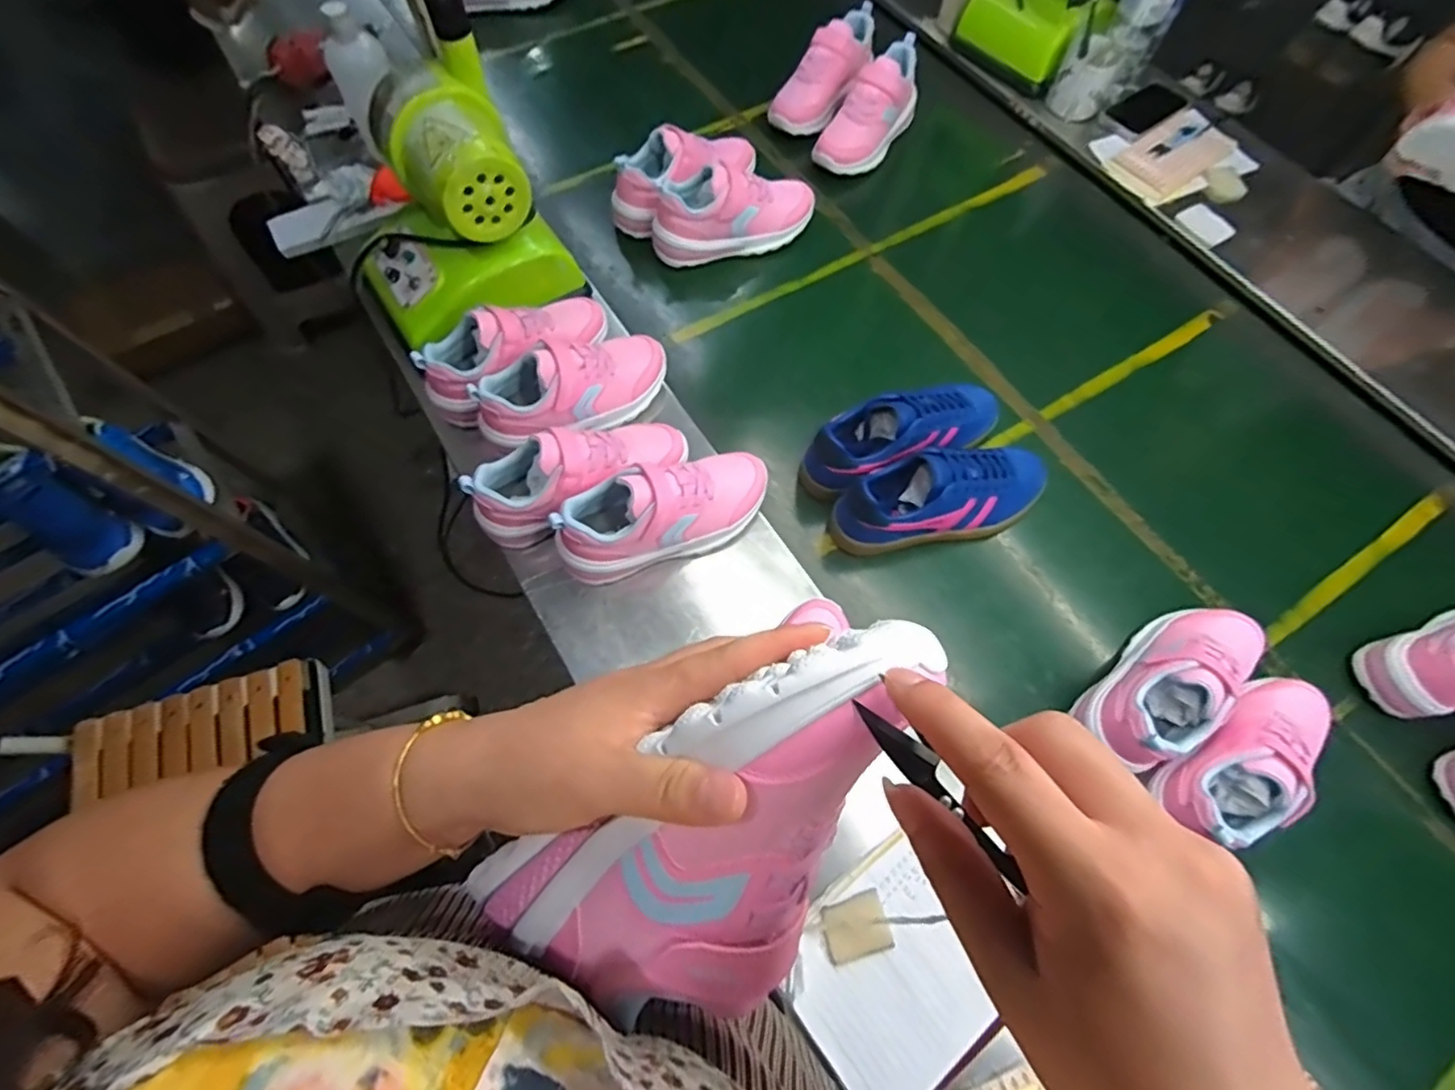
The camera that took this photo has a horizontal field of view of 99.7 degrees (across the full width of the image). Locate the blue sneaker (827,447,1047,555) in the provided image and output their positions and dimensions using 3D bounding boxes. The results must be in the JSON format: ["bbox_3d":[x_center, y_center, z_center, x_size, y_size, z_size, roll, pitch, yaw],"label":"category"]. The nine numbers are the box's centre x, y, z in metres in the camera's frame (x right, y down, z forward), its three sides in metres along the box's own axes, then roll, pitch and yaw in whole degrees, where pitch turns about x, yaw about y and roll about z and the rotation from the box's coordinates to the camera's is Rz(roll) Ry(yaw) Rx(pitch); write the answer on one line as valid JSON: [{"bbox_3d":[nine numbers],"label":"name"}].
[{"bbox_3d":[0.246,-0.057,0.683,0.257,0.084,0.084,-14,70,-6],"label":"blue sneaker"}]

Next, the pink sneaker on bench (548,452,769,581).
[{"bbox_3d":[-0.065,-0.040,0.628,0.228,0.087,0.085,-21,71,-8],"label":"pink sneaker on bench"}]

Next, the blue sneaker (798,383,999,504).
[{"bbox_3d":[0.209,-0.132,0.713,0.246,0.088,0.078,-20,70,-8],"label":"blue sneaker"}]

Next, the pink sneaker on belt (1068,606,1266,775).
[{"bbox_3d":[0.447,0.136,0.601,0.211,0.095,0.088,-39,74,-14],"label":"pink sneaker on belt"}]

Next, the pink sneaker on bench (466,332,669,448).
[{"bbox_3d":[-0.169,-0.179,0.692,0.219,0.102,0.083,-20,70,-22],"label":"pink sneaker on bench"}]

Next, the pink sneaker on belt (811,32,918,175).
[{"bbox_3d":[0.220,-0.649,0.929,0.083,0.095,0.221,36,73,13],"label":"pink sneaker on belt"}]

